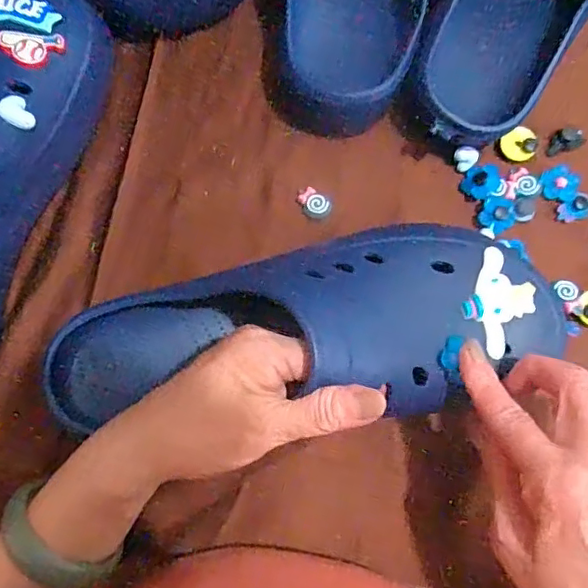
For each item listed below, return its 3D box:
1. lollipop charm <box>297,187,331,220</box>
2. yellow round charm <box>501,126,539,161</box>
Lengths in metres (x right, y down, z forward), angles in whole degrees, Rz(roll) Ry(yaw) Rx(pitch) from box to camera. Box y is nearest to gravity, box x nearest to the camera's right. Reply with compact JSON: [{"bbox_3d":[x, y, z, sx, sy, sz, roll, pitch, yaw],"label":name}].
[{"bbox_3d":[0.014,-0.062,0.382,0.017,0.006,0.024,-33,80,-8],"label":"lollipop charm"},{"bbox_3d":[0.157,-0.104,0.390,0.025,0.008,0.023,0,77,-1],"label":"yellow round charm"}]

